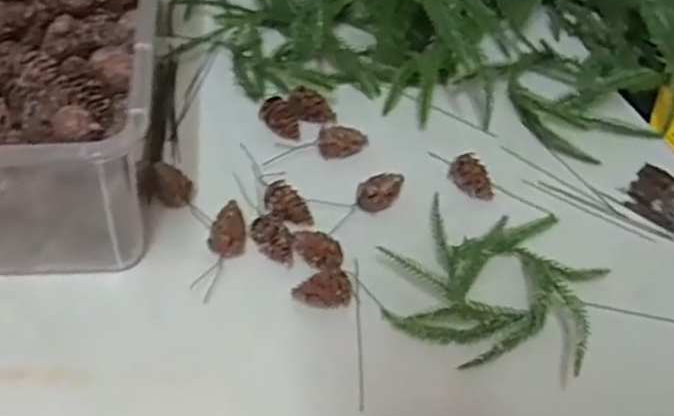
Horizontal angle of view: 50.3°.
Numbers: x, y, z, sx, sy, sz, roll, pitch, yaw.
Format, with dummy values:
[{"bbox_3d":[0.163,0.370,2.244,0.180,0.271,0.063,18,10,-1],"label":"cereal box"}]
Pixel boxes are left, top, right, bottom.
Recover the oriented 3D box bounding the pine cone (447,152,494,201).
[{"bbox_3d":[0.097,-0.023,0.504,0.035,0.022,0.021,40,62,21],"label":"pine cone"}]

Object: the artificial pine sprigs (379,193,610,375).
[{"bbox_3d":[0.099,0.045,0.453,0.131,0.028,0.109,0,56,-5],"label":"artificial pine sprigs"}]

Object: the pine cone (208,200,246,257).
[{"bbox_3d":[-0.071,0.013,0.465,0.023,0.016,0.037,-1,62,-13],"label":"pine cone"}]

